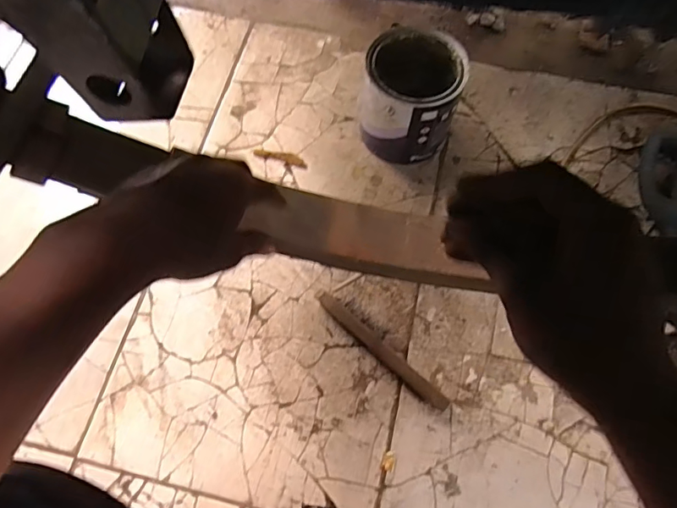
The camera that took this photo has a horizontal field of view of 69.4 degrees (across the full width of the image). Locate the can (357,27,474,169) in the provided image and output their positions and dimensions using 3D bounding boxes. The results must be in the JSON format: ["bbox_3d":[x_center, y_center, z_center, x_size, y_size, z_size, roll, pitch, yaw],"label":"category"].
[{"bbox_3d":[0.113,-0.243,0.779,0.144,0.148,0.151,16,69,6],"label":"can"}]

